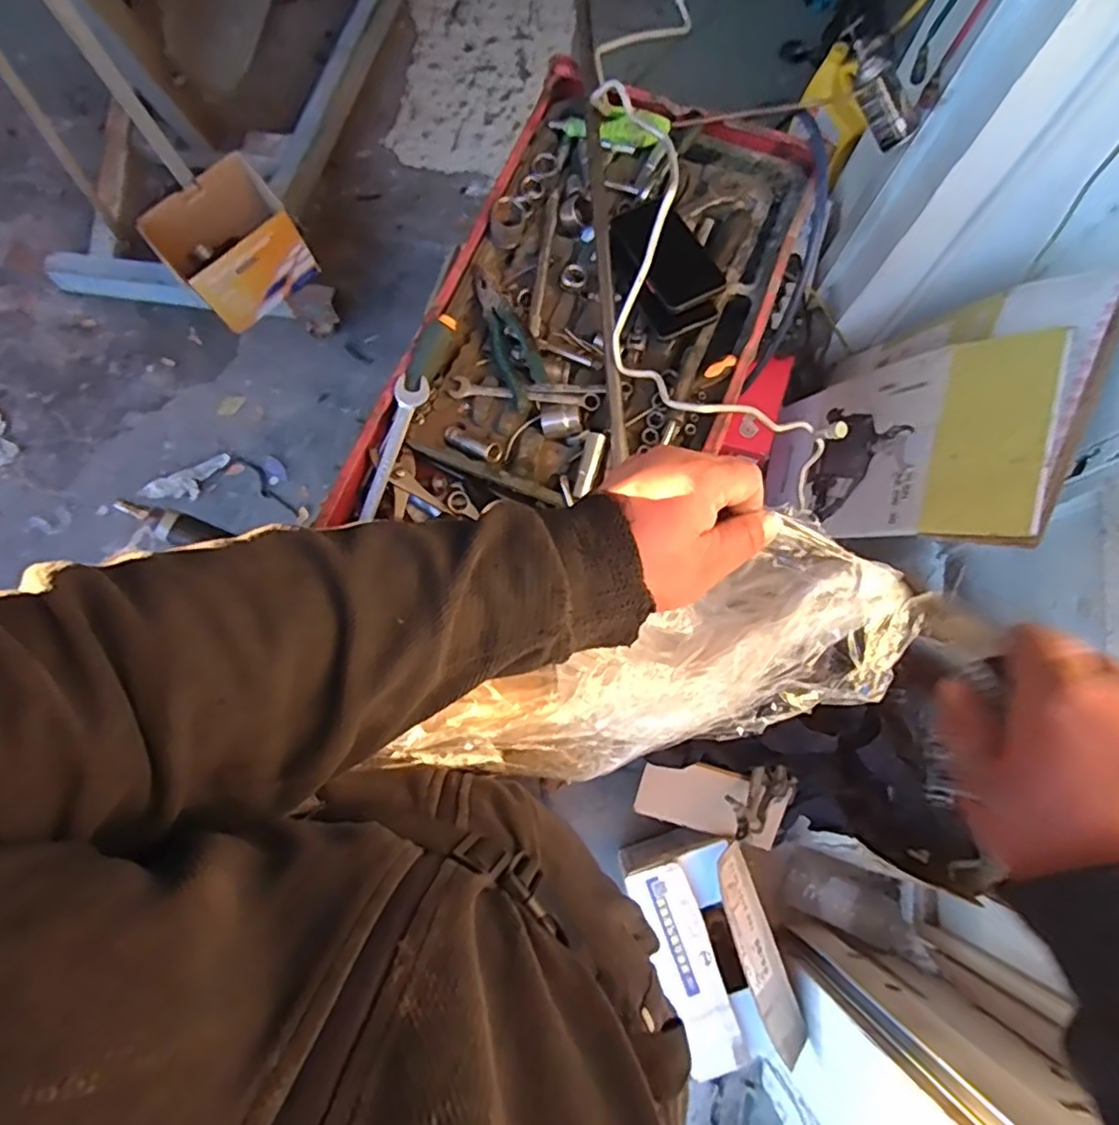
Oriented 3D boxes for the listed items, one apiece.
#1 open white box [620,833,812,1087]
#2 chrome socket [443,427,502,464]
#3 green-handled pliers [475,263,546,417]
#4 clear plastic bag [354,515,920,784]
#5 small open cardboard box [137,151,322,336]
[{"bbox_3d":[0.277,0.722,1.191,0.234,0.182,0.367,-20,79,-5],"label":"open white box"},{"bbox_3d":[-0.102,-0.142,0.771,0.079,0.028,0.025,28,77,28],"label":"chrome socket"},{"bbox_3d":[-0.066,-0.274,0.767,0.046,0.030,0.189,-23,79,-6],"label":"green-handled pliers"},{"bbox_3d":[0.063,0.090,0.462,0.341,0.161,0.112,-19,79,-2],"label":"clear plastic bag"},{"bbox_3d":[-0.722,-0.696,1.410,0.277,0.208,0.217,-42,82,-9],"label":"small open cardboard box"}]

